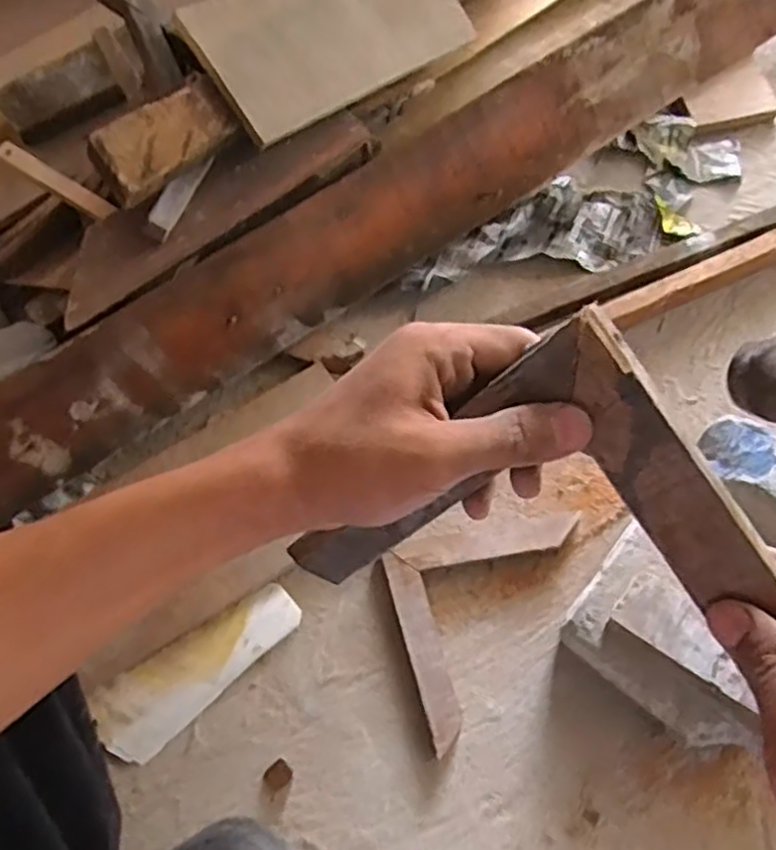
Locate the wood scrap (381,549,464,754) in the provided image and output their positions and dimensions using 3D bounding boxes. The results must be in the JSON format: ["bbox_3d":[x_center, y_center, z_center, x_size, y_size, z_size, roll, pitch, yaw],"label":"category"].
[{"bbox_3d":[0.034,0.208,0.669,0.033,0.029,0.178,-14,68,-4],"label":"wood scrap"}]

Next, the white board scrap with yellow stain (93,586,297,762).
[{"bbox_3d":[-0.174,0.231,0.671,0.203,0.013,0.073,-32,71,-11],"label":"white board scrap with yellow stain"}]

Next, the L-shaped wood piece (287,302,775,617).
[{"bbox_3d":[0.052,0.055,0.301,0.181,0.010,0.124,-40,86,30],"label":"L-shaped wood piece"}]

